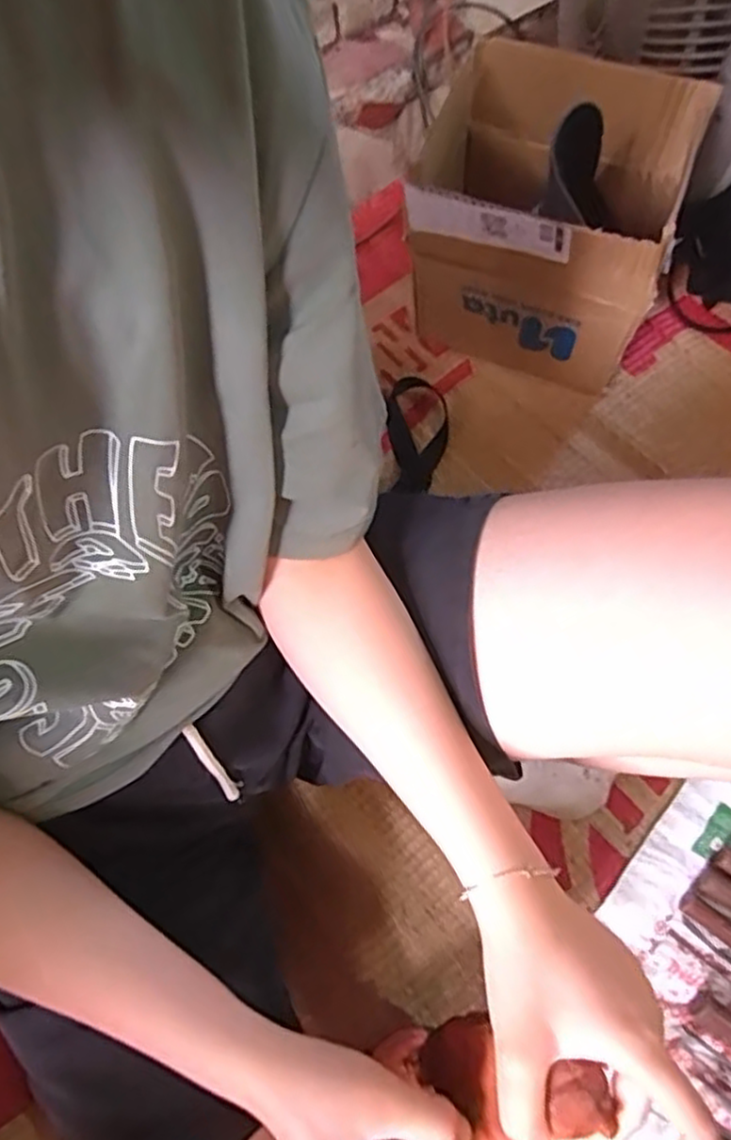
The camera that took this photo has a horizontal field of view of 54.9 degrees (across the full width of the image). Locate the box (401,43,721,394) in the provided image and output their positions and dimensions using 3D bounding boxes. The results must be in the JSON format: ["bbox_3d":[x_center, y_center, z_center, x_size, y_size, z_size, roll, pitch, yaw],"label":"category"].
[{"bbox_3d":[0.178,-0.339,0.727,0.231,0.233,0.204,19,69,11],"label":"box"}]

